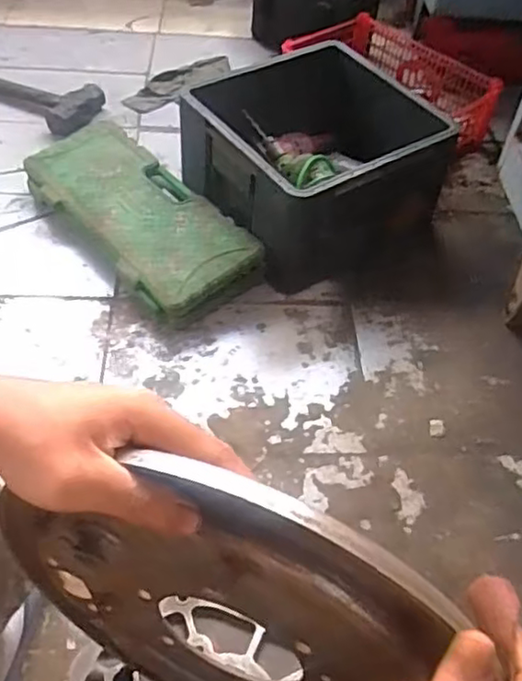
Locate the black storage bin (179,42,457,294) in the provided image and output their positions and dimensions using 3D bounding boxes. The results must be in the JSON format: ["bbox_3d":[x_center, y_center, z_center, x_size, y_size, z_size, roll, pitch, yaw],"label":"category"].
[{"bbox_3d":[0.089,-0.328,1.205,0.390,0.220,0.410,-31,59,-26],"label":"black storage bin"}]

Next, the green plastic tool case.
[{"bbox_3d":[-0.228,-0.228,1.169,0.200,0.085,0.495,-33,60,-27],"label":"green plastic tool case"}]

